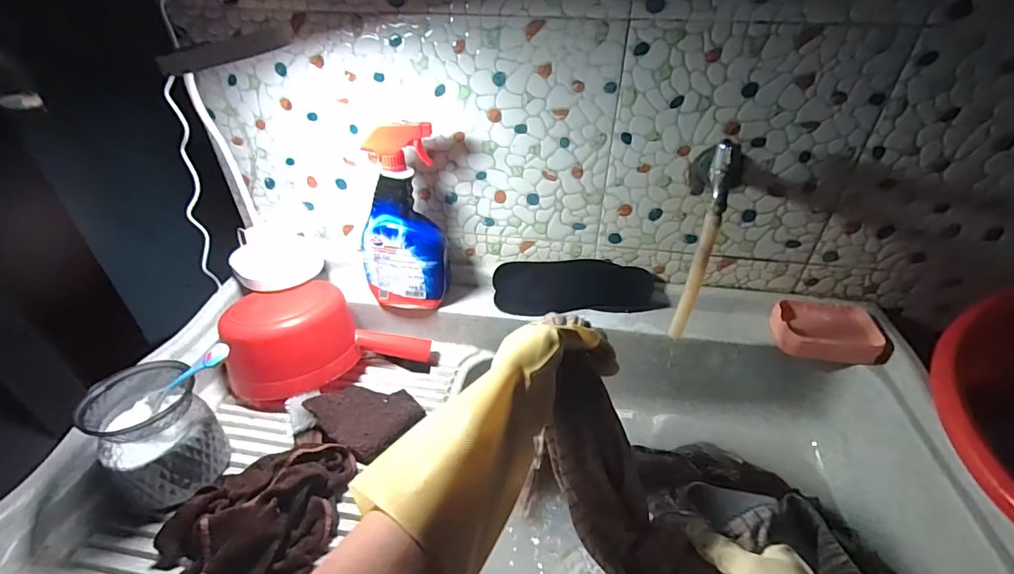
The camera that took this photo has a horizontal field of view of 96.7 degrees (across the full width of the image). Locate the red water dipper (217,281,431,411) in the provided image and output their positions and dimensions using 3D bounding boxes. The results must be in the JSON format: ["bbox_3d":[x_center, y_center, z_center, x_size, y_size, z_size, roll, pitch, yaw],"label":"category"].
[{"bbox_3d":[-0.257,0.067,0.655,0.269,0.109,0.152,-8,38,-11],"label":"red water dipper"}]

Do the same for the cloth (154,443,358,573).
[{"bbox_3d":[-0.245,0.231,0.462,0.147,0.053,0.189,15,39,19],"label":"cloth"}]

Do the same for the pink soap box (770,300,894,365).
[{"bbox_3d":[0.447,0.062,0.631,0.133,0.032,0.096,9,38,11],"label":"pink soap box"}]

